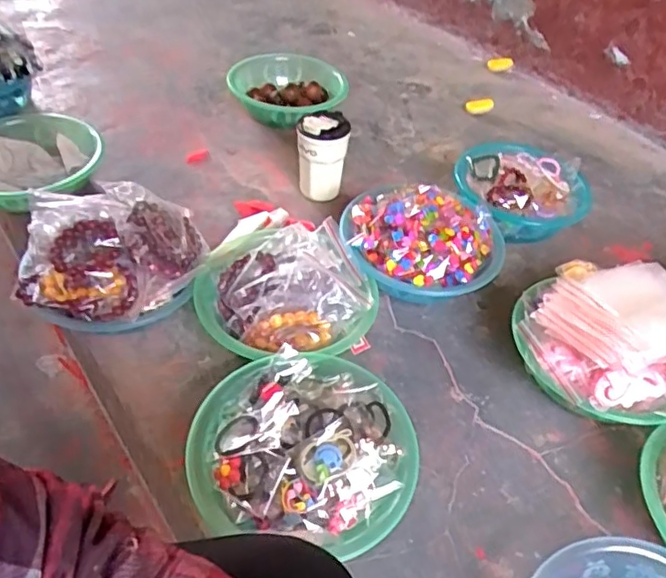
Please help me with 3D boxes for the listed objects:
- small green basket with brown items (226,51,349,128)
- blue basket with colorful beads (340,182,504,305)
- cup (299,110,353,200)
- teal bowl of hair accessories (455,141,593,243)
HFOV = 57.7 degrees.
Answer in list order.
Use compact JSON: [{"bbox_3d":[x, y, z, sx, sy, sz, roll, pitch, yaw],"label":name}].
[{"bbox_3d":[-0.092,-0.392,1.212,0.234,0.098,0.217,-1,45,-7],"label":"small green basket with brown items"},{"bbox_3d":[0.128,-0.062,0.899,0.233,0.117,0.196,5,45,-2],"label":"blue basket with colorful beads"},{"bbox_3d":[-0.017,-0.224,1.012,0.078,0.144,0.077,3,45,-3],"label":"cup"},{"bbox_3d":[0.310,-0.168,1.025,0.209,0.091,0.204,3,45,-3],"label":"teal bowl of hair accessories"}]

